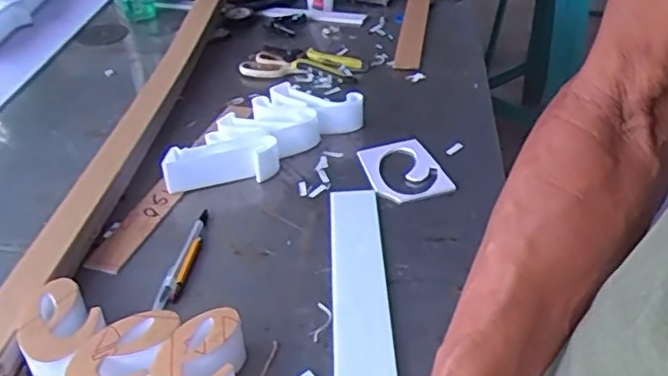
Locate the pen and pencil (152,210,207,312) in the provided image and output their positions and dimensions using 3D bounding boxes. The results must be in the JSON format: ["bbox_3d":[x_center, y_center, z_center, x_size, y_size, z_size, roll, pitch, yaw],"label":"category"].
[{"bbox_3d":[-0.147,0.067,0.640,0.024,0.008,0.135,4,36,9],"label":"pen and pencil"}]

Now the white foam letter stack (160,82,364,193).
[{"bbox_3d":[-0.093,-0.064,0.784,0.259,0.047,0.106,-29,43,-31],"label":"white foam letter stack"}]

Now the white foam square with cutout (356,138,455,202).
[{"bbox_3d":[0.080,-0.023,0.750,0.087,0.006,0.109,-13,37,-14],"label":"white foam square with cutout"}]

